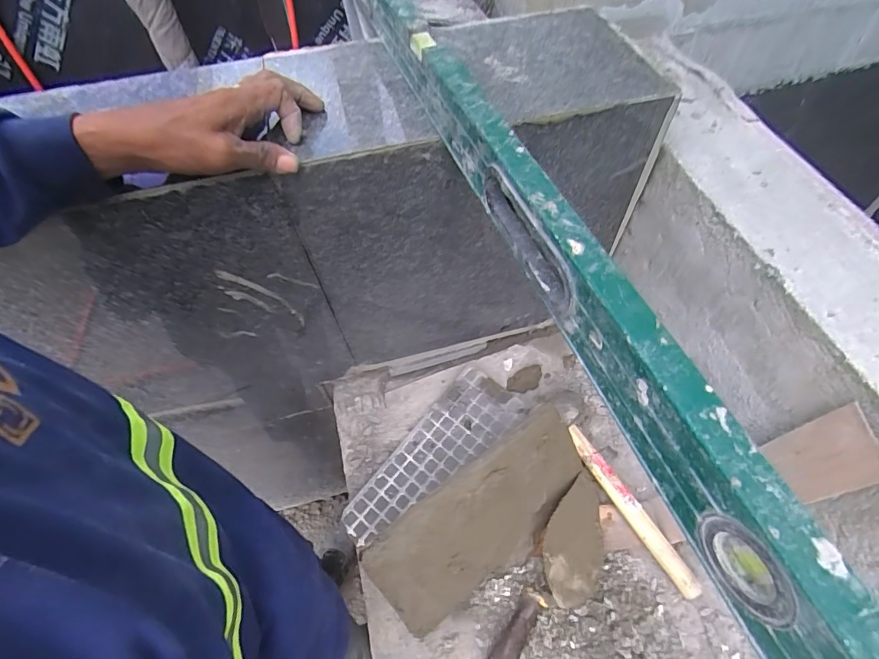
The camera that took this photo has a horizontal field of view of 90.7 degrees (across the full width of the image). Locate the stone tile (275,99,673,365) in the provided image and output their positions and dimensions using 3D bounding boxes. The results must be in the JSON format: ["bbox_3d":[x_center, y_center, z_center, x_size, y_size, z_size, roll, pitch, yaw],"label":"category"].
[{"bbox_3d":[0.052,-0.090,0.571,0.402,0.372,0.019,-16,60,-7],"label":"stone tile"}]

